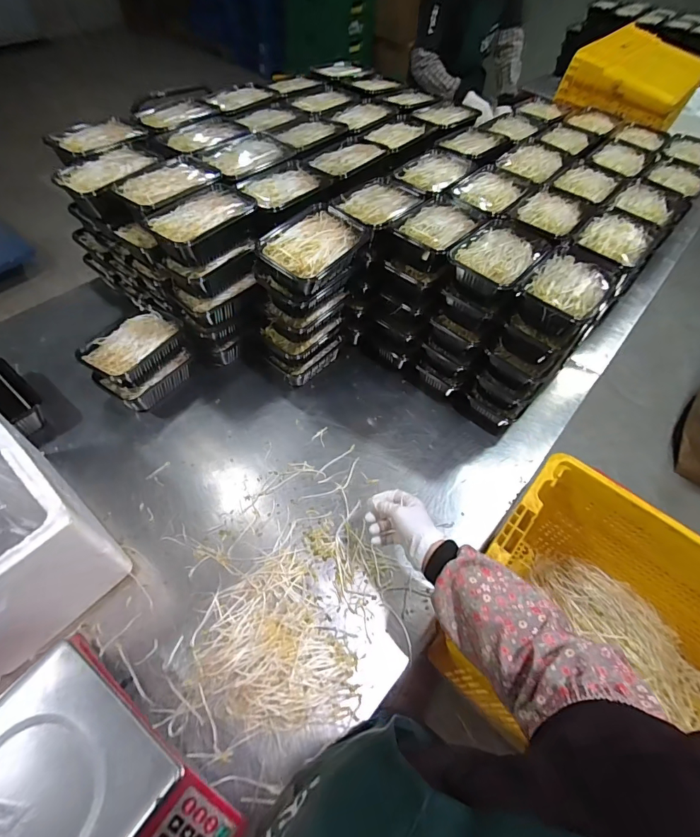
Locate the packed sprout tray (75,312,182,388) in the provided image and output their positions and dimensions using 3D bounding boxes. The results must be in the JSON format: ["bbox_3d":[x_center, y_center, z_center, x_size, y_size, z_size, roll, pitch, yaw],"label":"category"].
[{"bbox_3d":[-0.414,-0.136,0.806,0.120,0.057,0.178,33,58,17],"label":"packed sprout tray"}]

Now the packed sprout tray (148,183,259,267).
[{"bbox_3d":[-0.259,-0.345,0.741,0.179,0.064,0.114,-34,64,-26],"label":"packed sprout tray"}]

